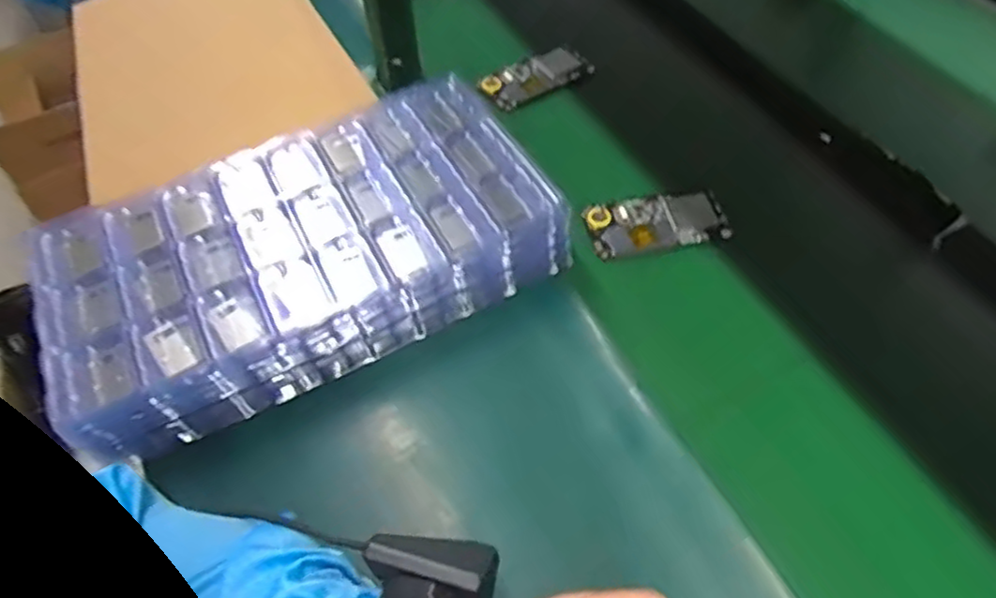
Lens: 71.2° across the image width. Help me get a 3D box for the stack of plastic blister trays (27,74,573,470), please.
[{"bbox_3d":[-0.161,-0.041,0.578,0.398,0.078,0.214,-23,53,-16],"label":"stack of plastic blister trays"}]

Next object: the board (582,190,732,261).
[{"bbox_3d":[0.144,-0.067,0.633,0.122,0.018,0.061,-11,51,-7],"label":"board"}]

